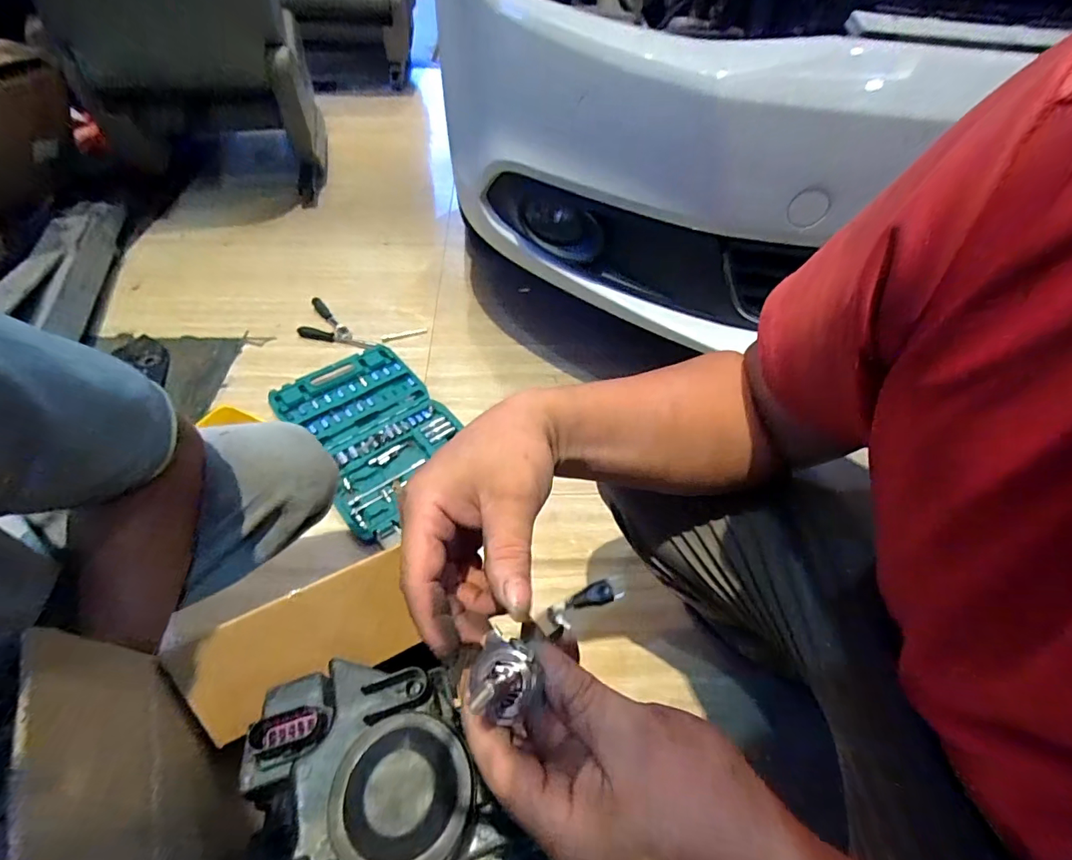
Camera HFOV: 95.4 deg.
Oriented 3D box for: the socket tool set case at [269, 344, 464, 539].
[{"bbox_3d":[-0.293,-0.003,0.883,0.249,0.030,0.403,-32,58,-26],"label":"socket tool set case"}]

